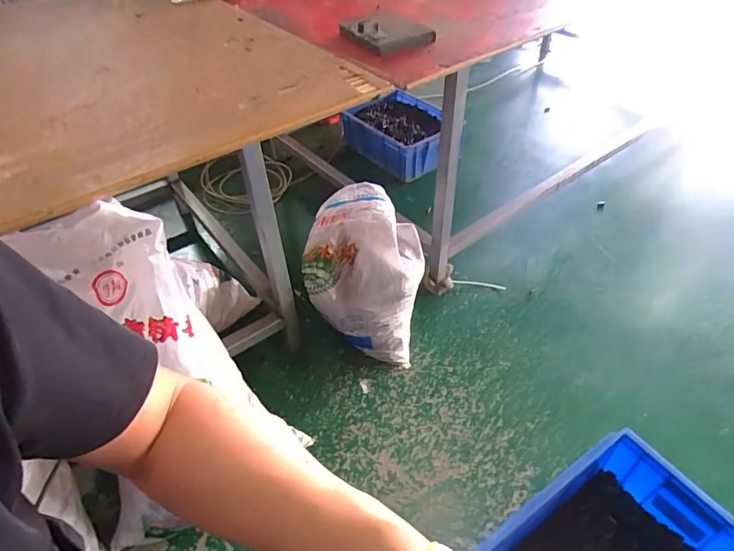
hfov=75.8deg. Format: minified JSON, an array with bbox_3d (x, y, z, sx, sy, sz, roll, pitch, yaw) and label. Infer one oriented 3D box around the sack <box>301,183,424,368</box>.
[{"bbox_3d":[-0.006,-0.042,1.425,0.312,0.287,0.539,0,43,2],"label":"sack"}]

